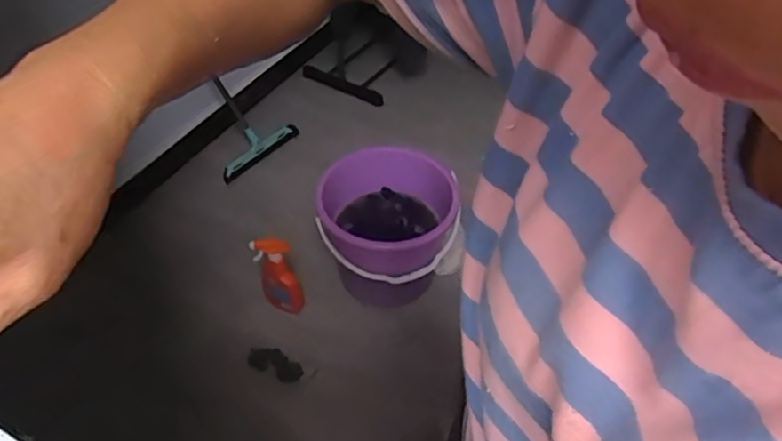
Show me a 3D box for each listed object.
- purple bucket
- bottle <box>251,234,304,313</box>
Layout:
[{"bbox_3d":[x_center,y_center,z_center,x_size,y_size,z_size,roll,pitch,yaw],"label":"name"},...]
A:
[{"bbox_3d":[-0.005,0.032,1.431,0.319,0.328,0.297,1,47,-1],"label":"purple bucket"},{"bbox_3d":[-0.262,0.134,1.377,0.092,0.247,0.082,-19,51,-19],"label":"bottle"}]

